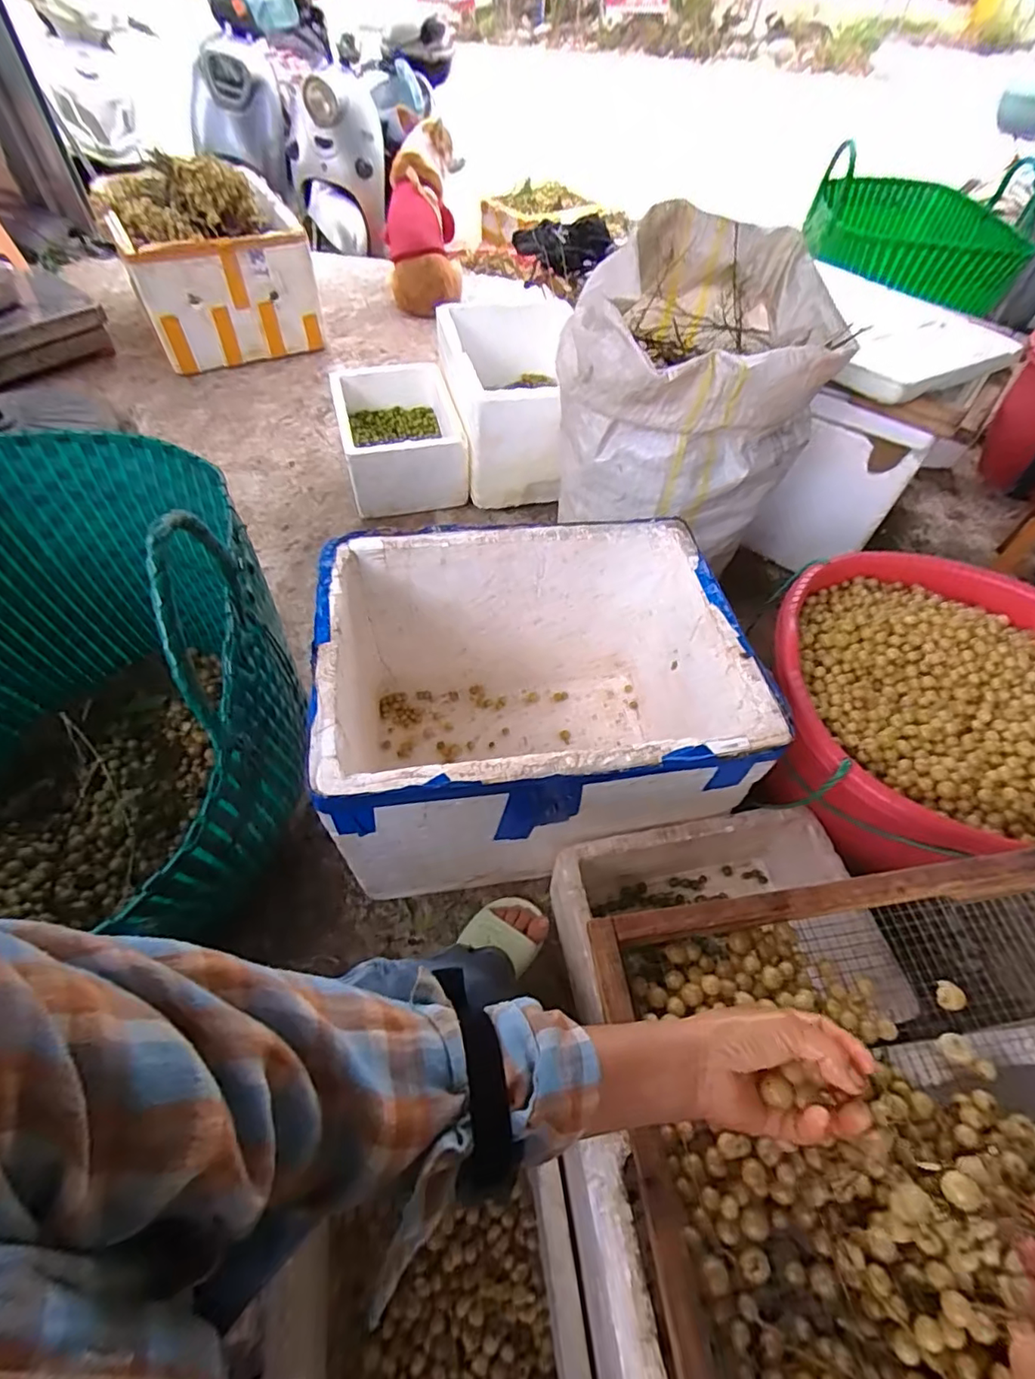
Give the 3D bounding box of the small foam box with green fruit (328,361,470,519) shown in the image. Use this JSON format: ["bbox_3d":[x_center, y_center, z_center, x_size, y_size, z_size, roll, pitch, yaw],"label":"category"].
[{"bbox_3d":[-0.268,-0.578,1.299,0.247,0.153,0.349,-12,56,-12],"label":"small foam box with green fruit"}]

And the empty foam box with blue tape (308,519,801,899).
[{"bbox_3d":[0.012,0.031,0.784,0.480,0.319,0.372,-5,55,-7],"label":"empty foam box with blue tape"}]

